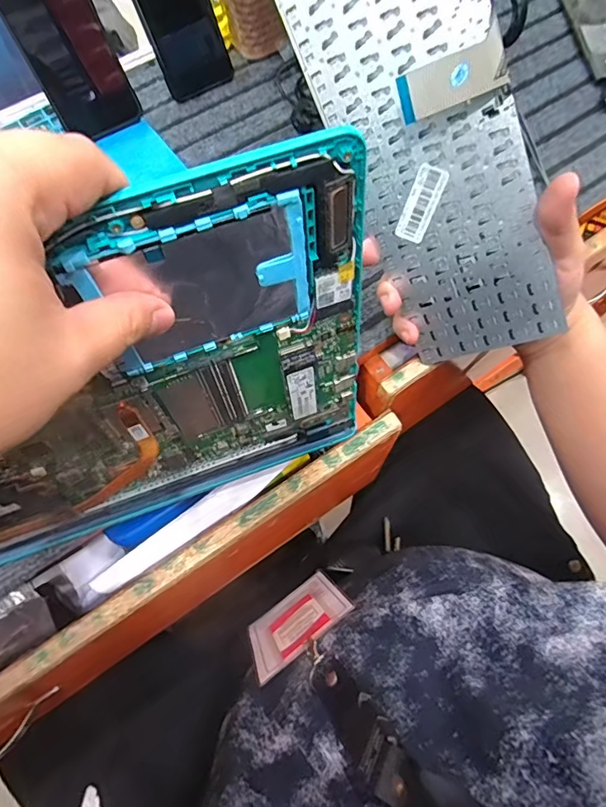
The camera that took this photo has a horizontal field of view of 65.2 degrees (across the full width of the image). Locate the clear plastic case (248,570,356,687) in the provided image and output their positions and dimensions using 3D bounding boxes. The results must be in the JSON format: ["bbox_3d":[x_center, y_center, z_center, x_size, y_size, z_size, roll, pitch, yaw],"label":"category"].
[{"bbox_3d":[-0.007,0.199,0.437,0.094,0.133,0.005,-35,91,-13],"label":"clear plastic case"}]

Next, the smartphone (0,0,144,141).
[{"bbox_3d":[-0.225,-0.344,0.445,0.080,0.162,0.011,-35,41,-11],"label":"smartphone"}]

